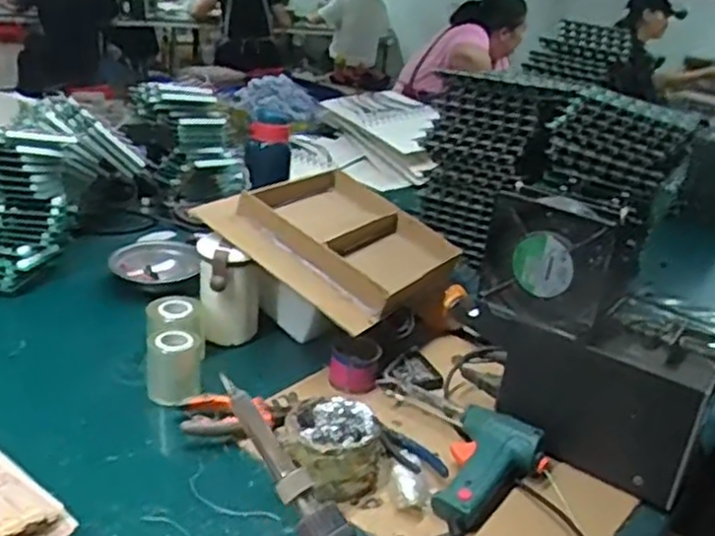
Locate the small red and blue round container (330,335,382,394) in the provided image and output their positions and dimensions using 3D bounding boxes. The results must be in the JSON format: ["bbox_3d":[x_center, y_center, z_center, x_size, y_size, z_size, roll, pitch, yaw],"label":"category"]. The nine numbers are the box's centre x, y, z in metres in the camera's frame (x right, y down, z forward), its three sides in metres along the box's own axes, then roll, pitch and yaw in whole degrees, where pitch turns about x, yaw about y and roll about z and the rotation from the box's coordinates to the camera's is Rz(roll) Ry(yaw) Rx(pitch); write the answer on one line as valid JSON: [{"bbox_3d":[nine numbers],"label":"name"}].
[{"bbox_3d":[-0.004,0.109,0.816,0.053,0.042,0.056,7,22,-3],"label":"small red and blue round container"}]

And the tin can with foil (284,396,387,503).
[{"bbox_3d":[-0.019,0.160,0.666,0.091,0.066,0.079,9,22,2],"label":"tin can with foil"}]

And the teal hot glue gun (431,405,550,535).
[{"bbox_3d":[0.114,0.182,0.662,0.089,0.038,0.154,19,24,25],"label":"teal hot glue gun"}]

